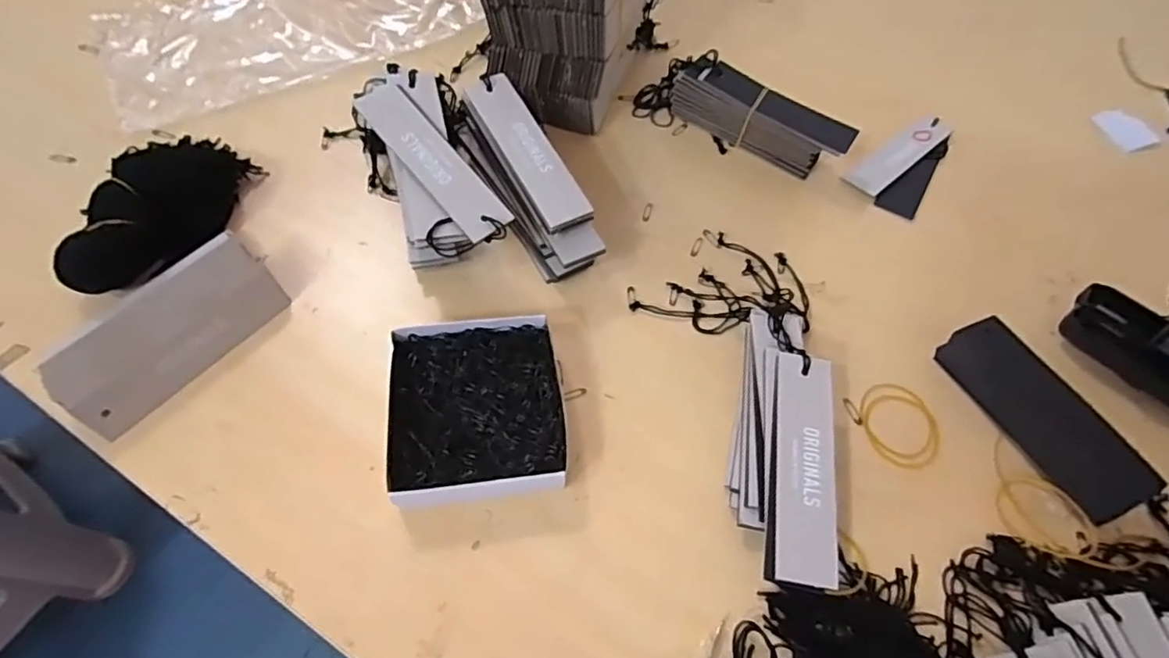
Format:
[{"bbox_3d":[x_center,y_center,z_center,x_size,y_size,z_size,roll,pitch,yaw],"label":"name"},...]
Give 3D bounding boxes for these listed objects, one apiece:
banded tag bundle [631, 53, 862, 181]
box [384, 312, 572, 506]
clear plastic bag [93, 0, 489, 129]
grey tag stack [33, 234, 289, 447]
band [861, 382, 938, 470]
[{"bbox_3d":[0.129,-0.177,0.488,0.172,0.045,0.041,28,62,13],"label":"banded tag bundle"},{"bbox_3d":[-0.063,0.047,0.351,0.098,0.030,0.111,-4,59,-5],"label":"box"},{"bbox_3d":[-0.255,-0.290,0.545,0.327,0.024,0.165,-24,63,-17],"label":"clear plastic bag"},{"bbox_3d":[-0.251,0.001,0.363,0.043,0.041,0.128,35,63,16],"label":"grey tag stack"},{"bbox_3d":[0.199,0.059,0.374,0.046,0.004,0.055,1,59,-3],"label":"band"}]

